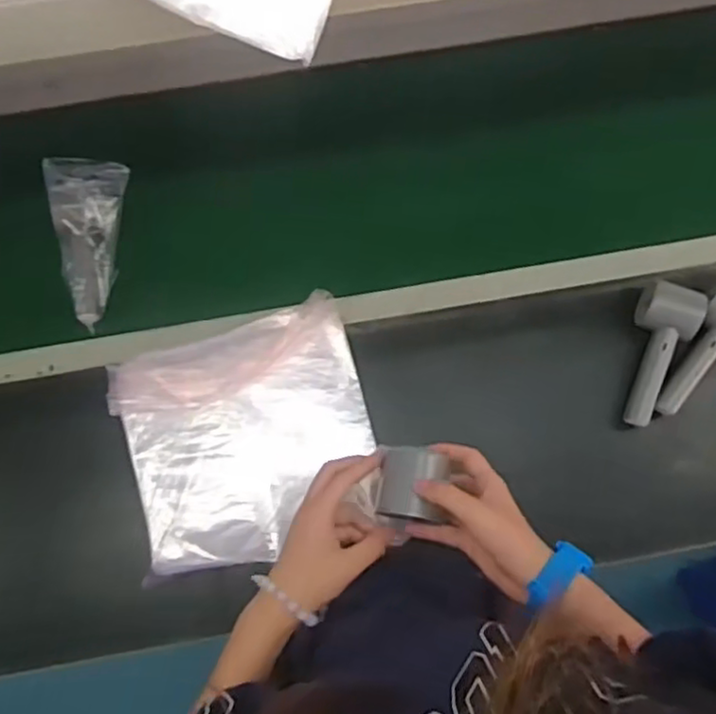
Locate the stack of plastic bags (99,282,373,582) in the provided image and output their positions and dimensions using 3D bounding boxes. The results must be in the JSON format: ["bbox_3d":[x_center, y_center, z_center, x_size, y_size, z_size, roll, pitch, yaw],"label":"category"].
[{"bbox_3d":[-0.117,0.084,0.753,0.255,0.045,0.248,-13,81,-3],"label":"stack of plastic bags"}]

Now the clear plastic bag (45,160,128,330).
[{"bbox_3d":[-0.295,-0.140,0.780,0.082,0.051,0.200,-13,76,-3],"label":"clear plastic bag"}]

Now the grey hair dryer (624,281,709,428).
[{"bbox_3d":[0.329,-0.001,0.769,0.057,0.050,0.153,15,93,4],"label":"grey hair dryer"}]

